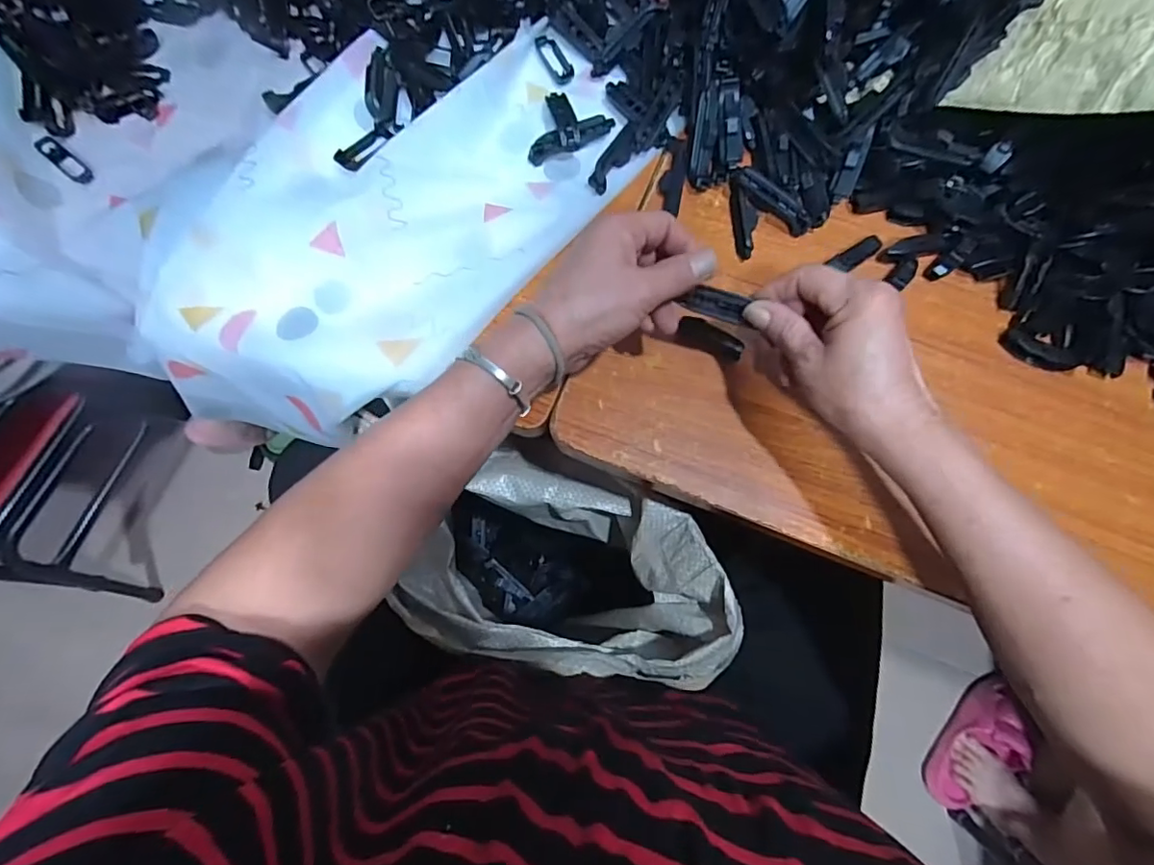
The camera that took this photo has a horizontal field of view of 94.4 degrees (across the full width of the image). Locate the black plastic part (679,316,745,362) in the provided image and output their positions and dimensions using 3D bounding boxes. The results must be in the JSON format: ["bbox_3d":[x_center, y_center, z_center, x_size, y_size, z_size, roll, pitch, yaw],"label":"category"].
[{"bbox_3d":[0.105,-0.073,0.416,0.050,0.010,0.018,24,79,6],"label":"black plastic part"}]

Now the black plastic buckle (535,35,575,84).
[{"bbox_3d":[-0.021,-0.335,0.477,0.022,0.009,0.053,-27,79,-5],"label":"black plastic buckle"}]

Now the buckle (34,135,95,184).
[{"bbox_3d":[-0.444,-0.235,0.464,0.051,0.012,0.016,41,81,-5],"label":"buckle"}]

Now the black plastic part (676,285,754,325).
[{"bbox_3d":[0.091,-0.085,0.352,0.040,0.013,0.014,13,78,2],"label":"black plastic part"}]

